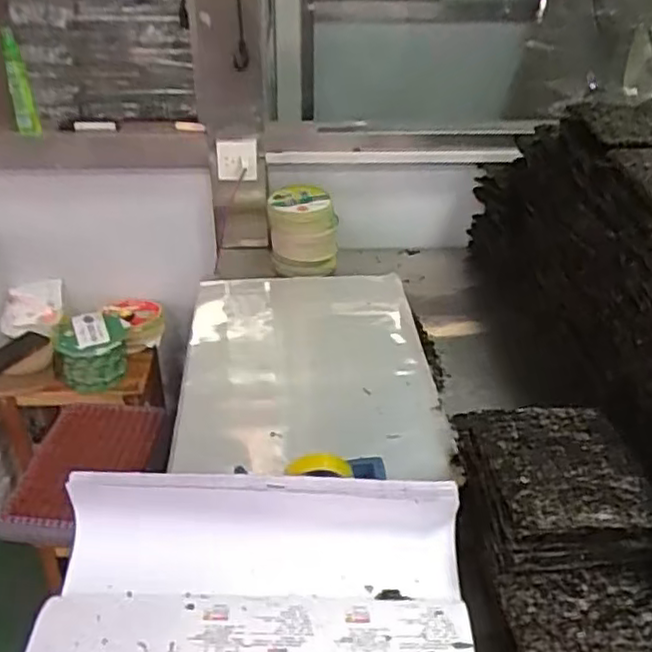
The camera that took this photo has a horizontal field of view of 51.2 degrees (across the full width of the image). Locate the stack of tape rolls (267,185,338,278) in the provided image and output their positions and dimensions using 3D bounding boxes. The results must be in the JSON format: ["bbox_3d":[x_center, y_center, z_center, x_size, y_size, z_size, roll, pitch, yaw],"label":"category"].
[{"bbox_3d":[-0.055,-0.215,1.543,0.147,0.159,0.135,-5,34,-8],"label":"stack of tape rolls"}]

